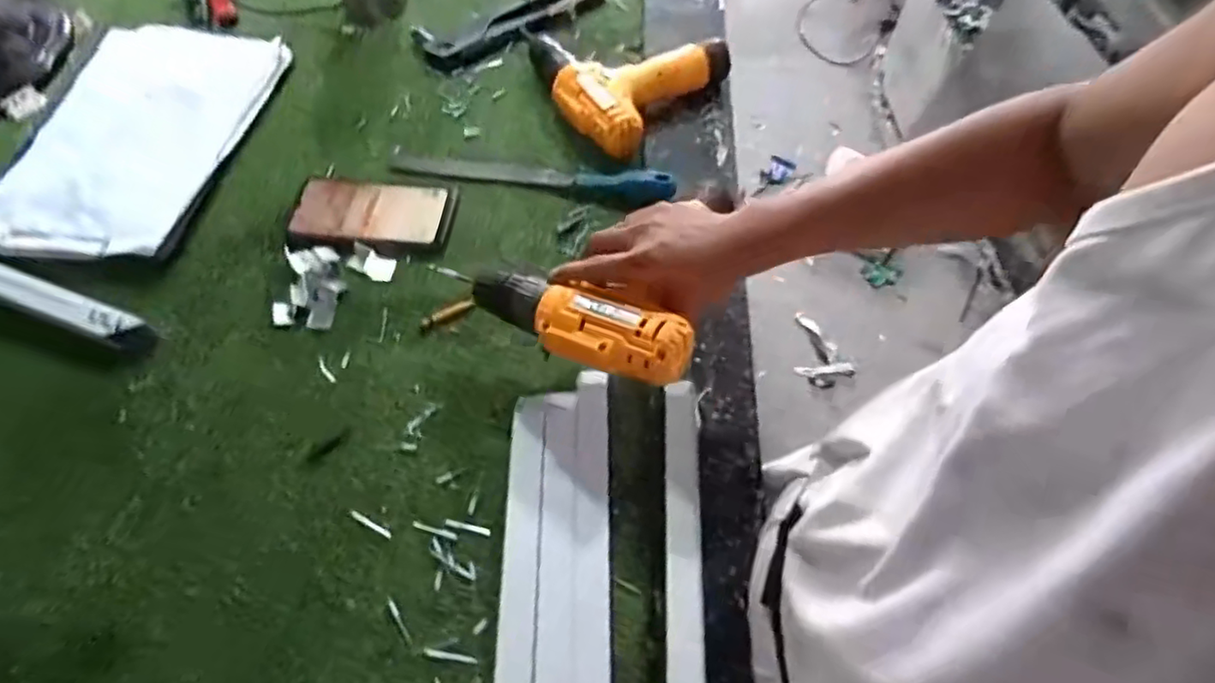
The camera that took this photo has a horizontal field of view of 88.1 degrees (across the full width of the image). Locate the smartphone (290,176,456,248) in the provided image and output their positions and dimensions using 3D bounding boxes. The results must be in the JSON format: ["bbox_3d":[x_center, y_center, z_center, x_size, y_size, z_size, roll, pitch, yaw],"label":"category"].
[{"bbox_3d":[-0.241,-0.134,0.647,0.158,0.009,0.075,6,63,4],"label":"smartphone"}]

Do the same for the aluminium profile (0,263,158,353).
[{"bbox_3d":[-0.537,-0.041,0.594,0.239,0.029,0.032,19,65,10],"label":"aluminium profile"}]

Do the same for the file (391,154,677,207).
[{"bbox_3d":[-0.083,-0.178,0.663,0.305,0.015,0.036,9,63,5],"label":"file"}]

